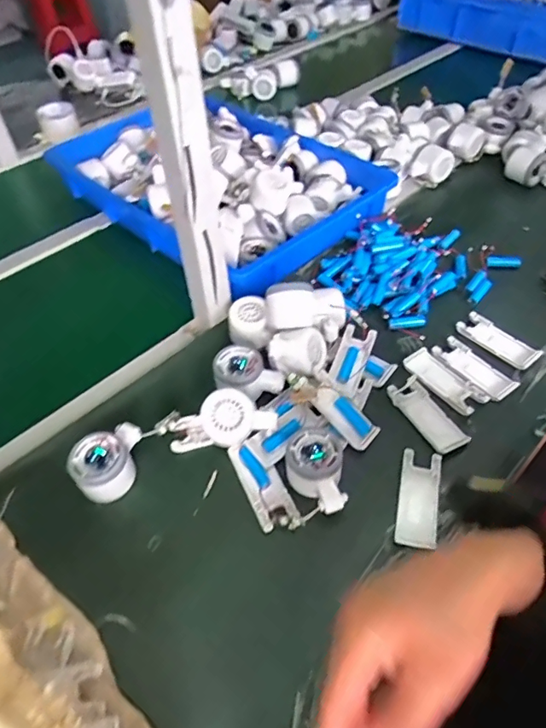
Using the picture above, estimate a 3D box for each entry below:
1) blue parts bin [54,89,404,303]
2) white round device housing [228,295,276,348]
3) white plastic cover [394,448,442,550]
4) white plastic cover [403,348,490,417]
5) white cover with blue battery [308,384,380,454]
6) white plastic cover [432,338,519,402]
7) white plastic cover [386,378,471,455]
[{"bbox_3d":[-0.104,-0.337,0.851,0.375,0.101,0.543,-36,57,-25],"label":"blue parts bin"},{"bbox_3d":[-0.031,-0.050,0.634,0.054,0.045,0.066,-10,50,-6],"label":"white round device housing"},{"bbox_3d":[0.149,0.136,0.498,0.039,0.008,0.104,10,51,11],"label":"white plastic cover"},{"bbox_3d":[0.210,0.019,0.598,0.044,0.008,0.104,-30,54,-21],"label":"white plastic cover"},{"bbox_3d":[0.081,0.059,0.551,0.080,0.011,0.036,43,62,6],"label":"white cover with blue battery"},{"bbox_3d":[0.252,0.004,0.610,0.047,0.007,0.102,-32,55,-22],"label":"white plastic cover"},{"bbox_3d":[0.179,0.059,0.564,0.041,0.008,0.102,-24,52,-17],"label":"white plastic cover"}]

